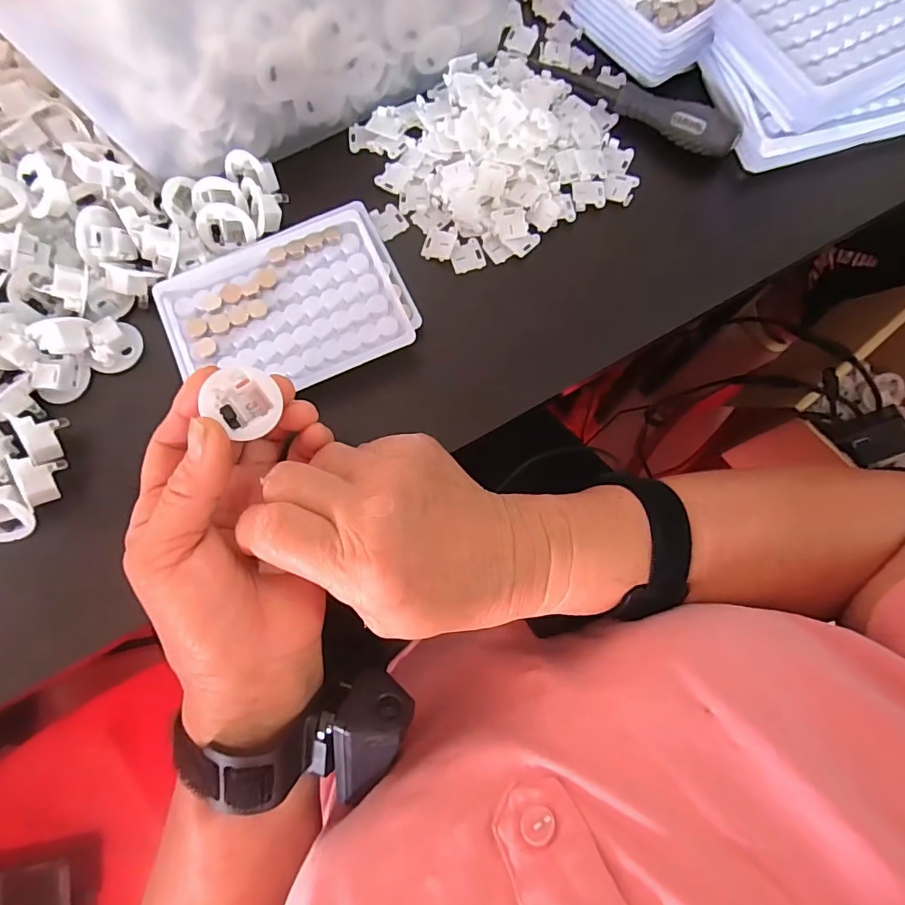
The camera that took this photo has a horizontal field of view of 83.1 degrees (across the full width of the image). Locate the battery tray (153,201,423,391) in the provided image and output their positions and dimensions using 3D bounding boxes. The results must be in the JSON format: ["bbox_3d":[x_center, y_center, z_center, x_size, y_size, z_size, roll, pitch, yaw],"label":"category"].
[{"bbox_3d":[-0.094,-0.086,0.298,0.140,0.007,0.101,-22,78,-5],"label":"battery tray"}]

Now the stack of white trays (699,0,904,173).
[{"bbox_3d":[0.237,-0.254,0.321,0.138,0.054,0.118,-16,77,-3],"label":"stack of white trays"}]

